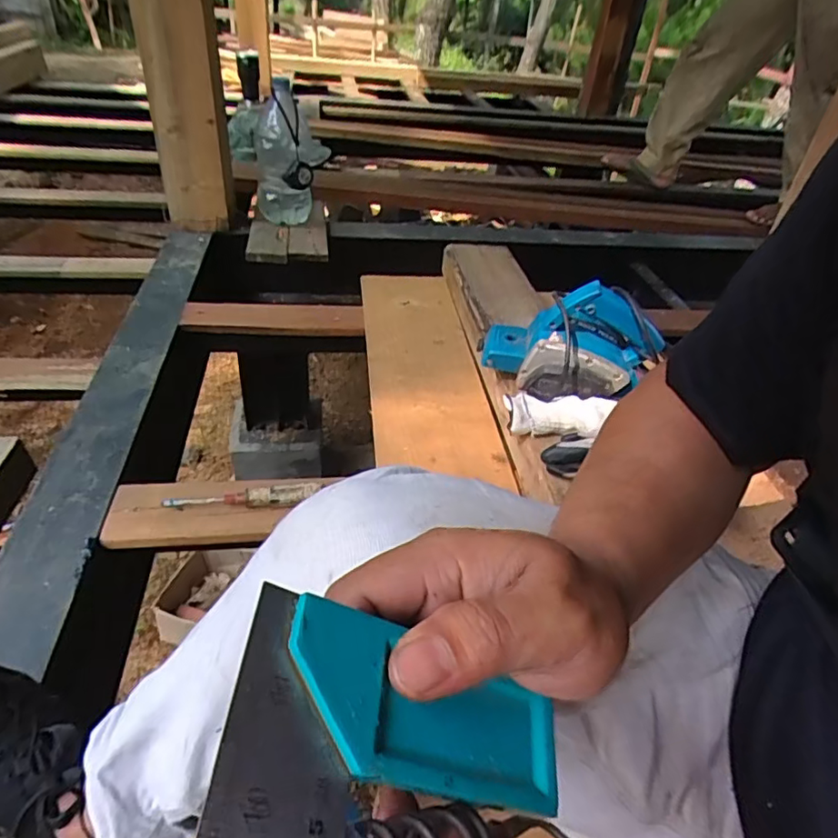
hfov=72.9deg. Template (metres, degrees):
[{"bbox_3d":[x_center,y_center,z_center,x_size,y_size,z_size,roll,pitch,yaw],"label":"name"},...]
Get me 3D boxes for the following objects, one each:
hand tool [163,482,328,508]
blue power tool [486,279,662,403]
[{"bbox_3d":[-0.218,0.098,0.716,0.193,0.019,0.024,-3,39,-11],"label":"hand tool"},{"bbox_3d":[0.228,-0.114,0.819,0.253,0.156,0.116,7,38,1],"label":"blue power tool"}]

